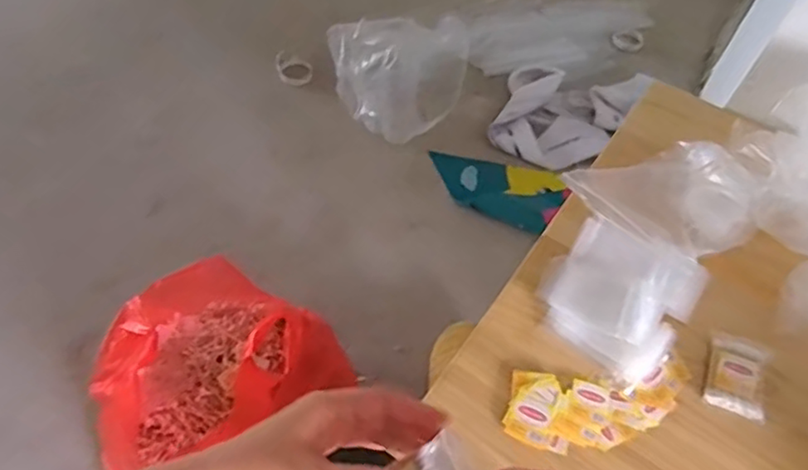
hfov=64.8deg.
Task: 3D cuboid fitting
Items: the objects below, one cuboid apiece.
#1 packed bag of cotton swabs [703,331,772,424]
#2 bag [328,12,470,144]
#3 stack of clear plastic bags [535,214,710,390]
[{"bbox_3d":[0.352,0.146,0.669,0.060,0.012,0.084,20,60,11],"label":"packed bag of cotton swabs"},{"bbox_3d":[-0.018,-0.374,1.519,0.333,0.198,0.242,4,56,-3],"label":"bag"},{"bbox_3d":[0.237,0.063,0.707,0.145,0.018,0.156,33,69,21],"label":"stack of clear plastic bags"}]

